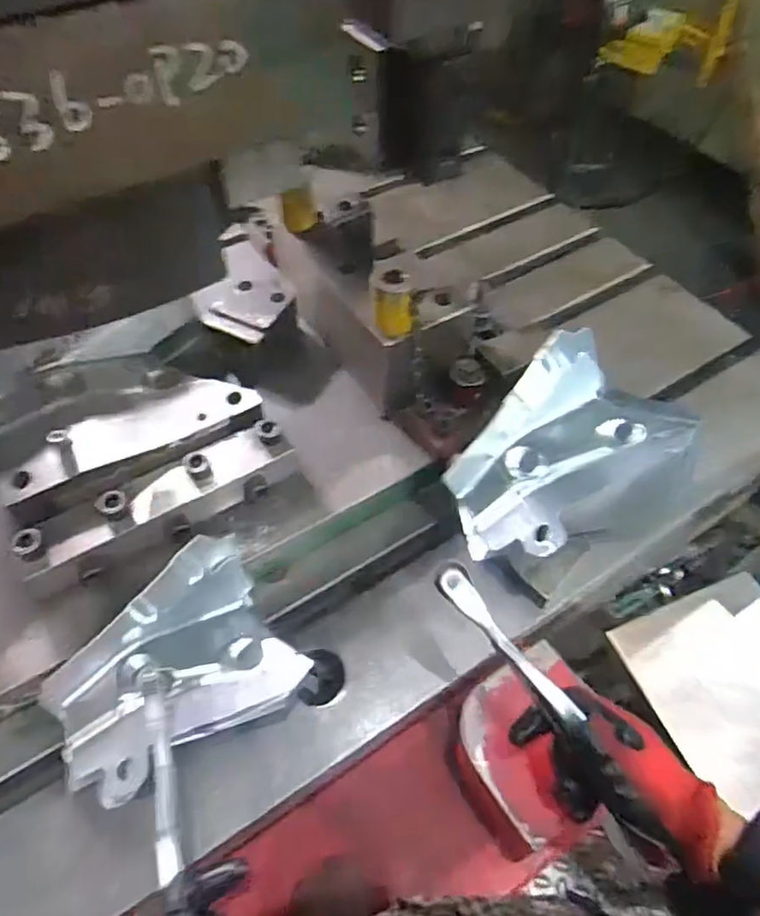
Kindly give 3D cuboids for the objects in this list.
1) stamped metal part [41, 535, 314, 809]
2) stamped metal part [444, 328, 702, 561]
[{"bbox_3d":[-0.174,0.177,0.521,0.195,0.063,0.145,-30,59,-19],"label":"stamped metal part"},{"bbox_3d":[0.175,0.009,0.597,0.204,0.134,0.155,-33,60,-21],"label":"stamped metal part"}]

